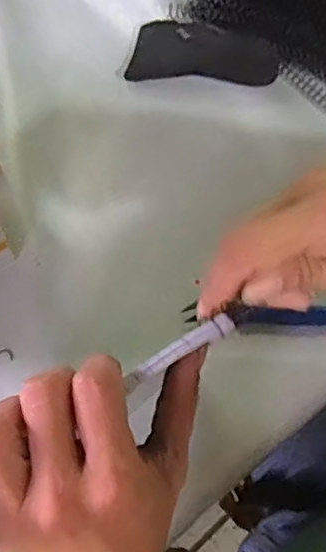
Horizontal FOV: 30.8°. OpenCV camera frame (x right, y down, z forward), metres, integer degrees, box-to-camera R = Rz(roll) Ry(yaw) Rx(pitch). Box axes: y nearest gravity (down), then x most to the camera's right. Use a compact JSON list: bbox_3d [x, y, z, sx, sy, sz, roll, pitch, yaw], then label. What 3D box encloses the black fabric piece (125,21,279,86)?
[{"bbox_3d":[0.034,-0.182,0.480,0.117,0.016,0.056,10,69,4],"label":"black fabric piece"}]

